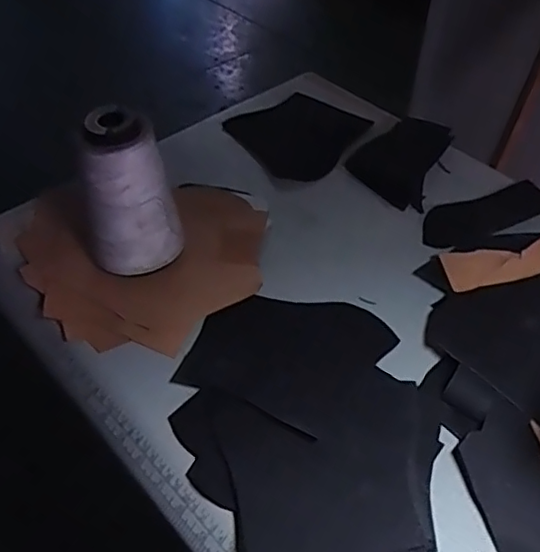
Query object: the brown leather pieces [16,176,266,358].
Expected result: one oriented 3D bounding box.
[{"bbox_3d":[-0.124,-0.024,0.560,0.228,0.030,0.197,2,48,1],"label":"brown leather pieces"}]

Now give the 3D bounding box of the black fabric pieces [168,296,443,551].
[{"bbox_3d":[0.025,0.104,0.449,0.180,0.015,0.226,-2,48,-3],"label":"black fabric pieces"}]

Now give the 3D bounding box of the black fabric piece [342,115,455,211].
[{"bbox_3d":[0.147,-0.134,0.674,0.096,0.019,0.145,24,52,20],"label":"black fabric piece"}]

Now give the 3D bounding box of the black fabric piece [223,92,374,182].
[{"bbox_3d":[0.025,-0.169,0.722,0.146,0.009,0.154,25,52,21],"label":"black fabric piece"}]

